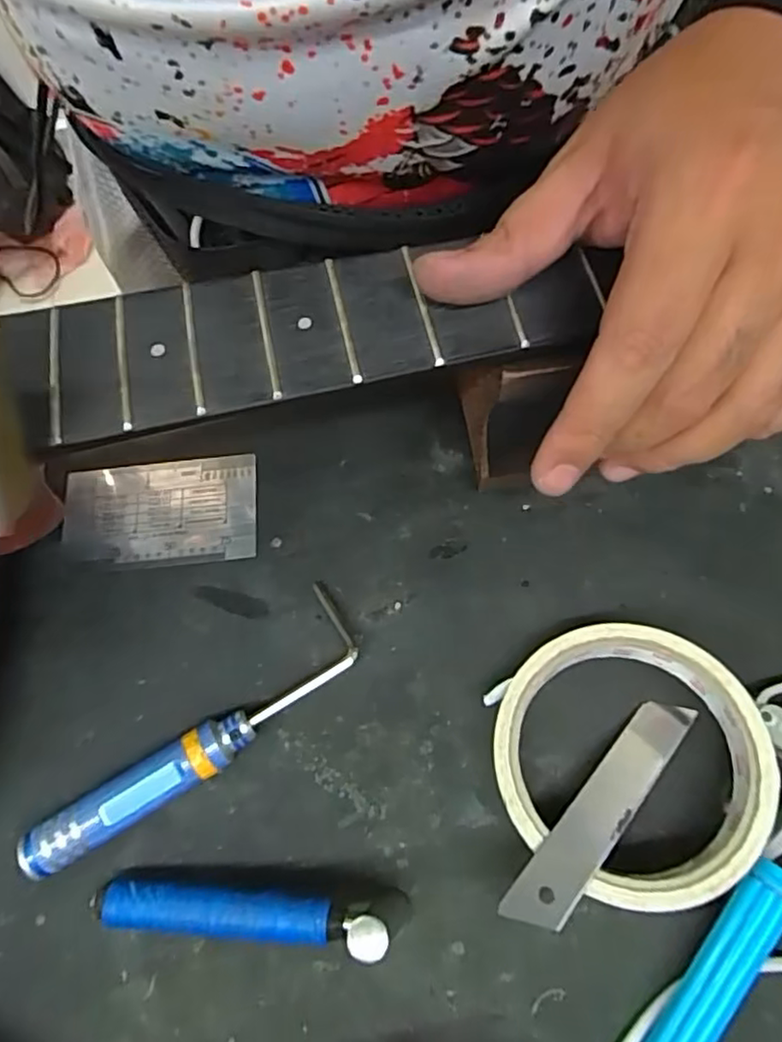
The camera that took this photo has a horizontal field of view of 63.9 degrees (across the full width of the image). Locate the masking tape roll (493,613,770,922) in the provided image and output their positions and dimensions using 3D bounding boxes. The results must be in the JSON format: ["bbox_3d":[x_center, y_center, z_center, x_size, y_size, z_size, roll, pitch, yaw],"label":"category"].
[{"bbox_3d":[0.083,0.084,0.225,0.090,0.031,0.086,-1,67,3],"label":"masking tape roll"}]

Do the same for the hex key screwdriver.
[{"bbox_3d":[-0.072,0.084,0.243,0.141,0.018,0.032,-41,71,-13],"label":"hex key screwdriver"}]

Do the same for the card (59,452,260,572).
[{"bbox_3d":[-0.107,-0.004,0.289,0.088,0.004,0.051,-6,70,0],"label":"card"}]

